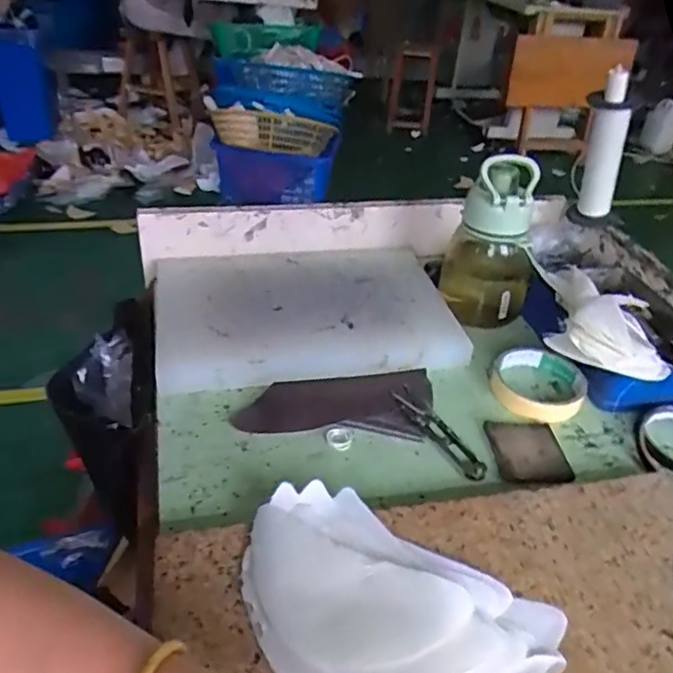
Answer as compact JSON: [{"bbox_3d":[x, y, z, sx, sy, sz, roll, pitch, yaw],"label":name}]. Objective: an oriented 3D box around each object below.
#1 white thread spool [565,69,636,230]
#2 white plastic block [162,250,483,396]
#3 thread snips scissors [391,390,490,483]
[{"bbox_3d":[0.308,-0.213,0.710,0.055,0.175,0.042,17,37,17],"label":"white thread spool"},{"bbox_3d":[-0.036,-0.033,0.643,0.292,0.027,0.222,-6,36,-15],"label":"white plastic block"},{"bbox_3d":[0.087,0.079,0.522,0.023,0.009,0.113,-17,41,-28],"label":"thread snips scissors"}]

